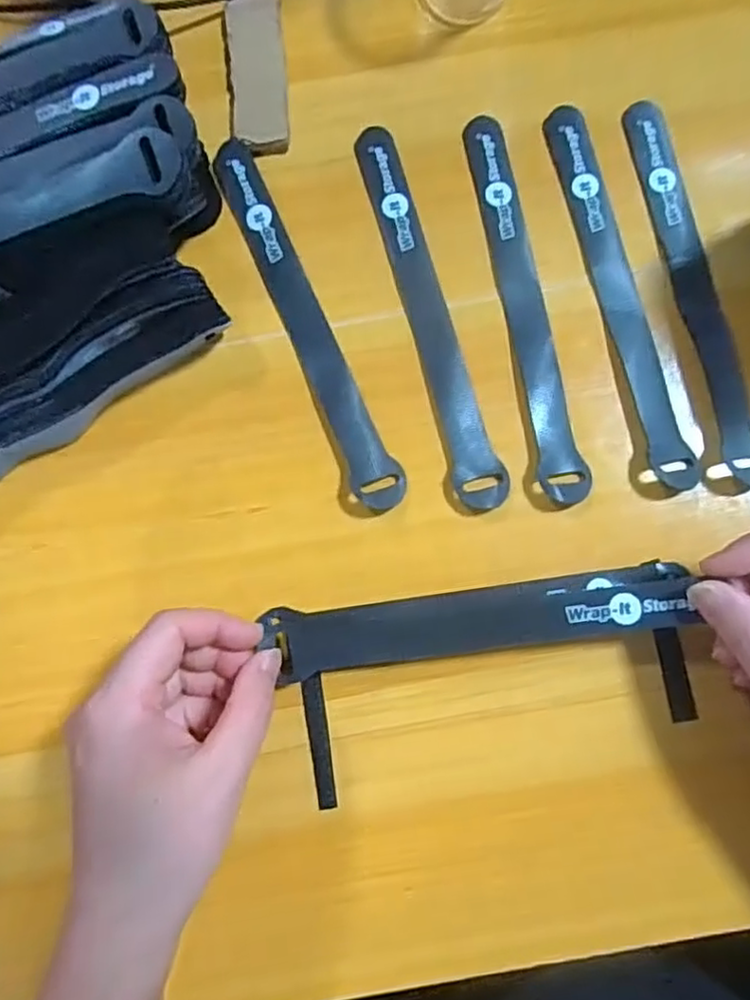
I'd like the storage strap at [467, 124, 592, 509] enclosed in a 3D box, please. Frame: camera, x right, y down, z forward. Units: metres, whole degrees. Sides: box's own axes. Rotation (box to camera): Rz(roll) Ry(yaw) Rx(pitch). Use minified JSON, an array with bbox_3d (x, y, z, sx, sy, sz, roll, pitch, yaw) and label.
[{"bbox_3d":[0.074,-0.100,0.330,0.023,0.005,0.206,-9,82,0],"label":"storage strap"}]

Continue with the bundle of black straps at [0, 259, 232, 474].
[{"bbox_3d":[-0.167,-0.047,0.310,0.202,0.037,0.058,-37,83,-4],"label":"bundle of black straps"}]

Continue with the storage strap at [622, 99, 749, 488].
[{"bbox_3d":[0.157,-0.109,0.328,0.021,0.009,0.207,-9,82,0],"label":"storage strap"}]

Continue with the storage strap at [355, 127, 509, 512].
[{"bbox_3d":[0.027,-0.095,0.331,0.024,0.004,0.206,-15,82,-1],"label":"storage strap"}]

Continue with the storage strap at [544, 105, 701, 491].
[{"bbox_3d":[0.120,-0.106,0.328,0.021,0.009,0.208,-12,82,0],"label":"storage strap"}]

